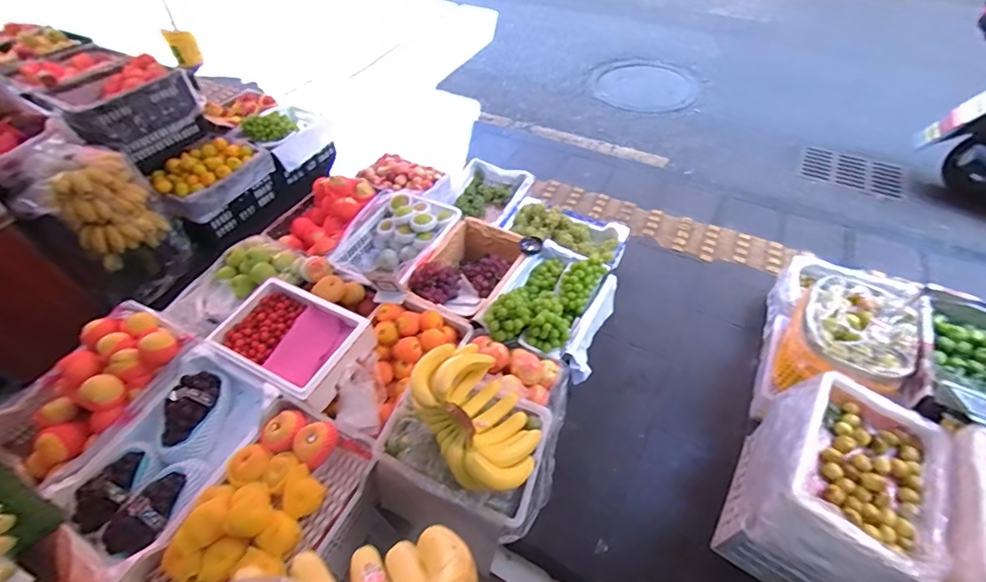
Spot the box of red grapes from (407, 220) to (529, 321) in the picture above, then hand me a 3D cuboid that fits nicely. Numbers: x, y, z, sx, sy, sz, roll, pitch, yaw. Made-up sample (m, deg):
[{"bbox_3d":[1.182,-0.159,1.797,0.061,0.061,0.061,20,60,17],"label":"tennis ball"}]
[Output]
[{"bbox_3d":[-0.086,-0.072,1.804,0.332,0.202,0.488,21,54,21],"label":"box of red grapes"}]

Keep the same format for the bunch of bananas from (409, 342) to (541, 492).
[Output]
[{"bbox_3d":[-0.035,0.287,1.038,0.224,0.163,0.326,-28,53,-18],"label":"bunch of bananas"}]

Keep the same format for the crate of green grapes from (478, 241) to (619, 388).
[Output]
[{"bbox_3d":[0.217,0.027,1.644,0.395,0.233,0.534,17,53,18],"label":"crate of green grapes"}]

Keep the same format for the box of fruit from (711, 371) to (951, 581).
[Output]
[{"bbox_3d":[0.841,0.522,1.146,0.312,0.450,0.405,24,55,22],"label":"box of fruit"}]

